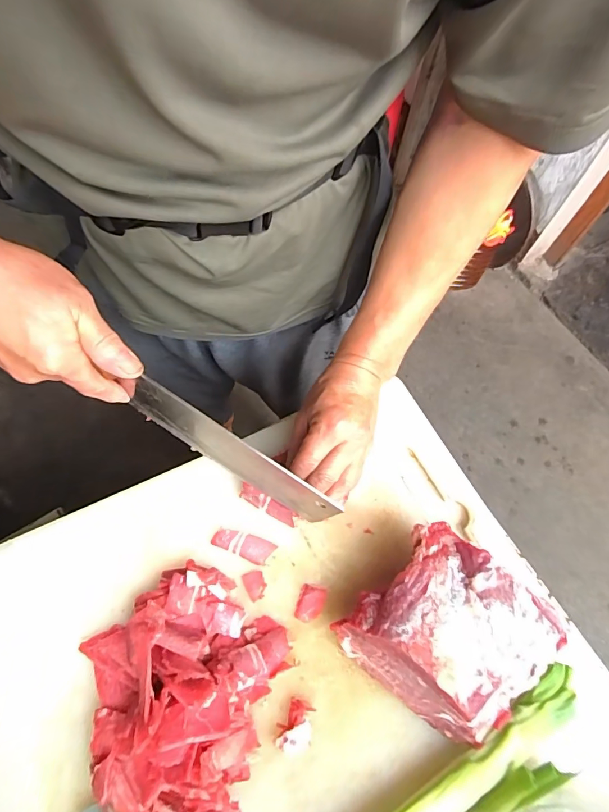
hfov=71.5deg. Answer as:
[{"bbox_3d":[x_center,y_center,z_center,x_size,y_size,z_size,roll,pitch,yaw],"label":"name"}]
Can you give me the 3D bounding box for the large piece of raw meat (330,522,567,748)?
[{"bbox_3d":[0.114,0.174,0.327,0.133,0.064,0.123,39,69,14],"label":"large piece of raw meat"}]

